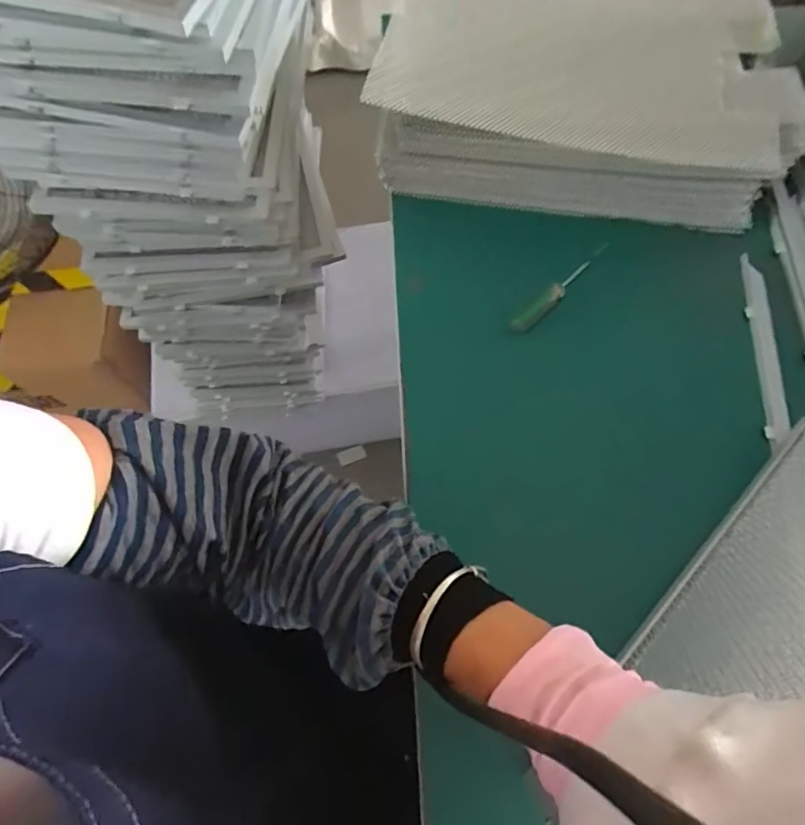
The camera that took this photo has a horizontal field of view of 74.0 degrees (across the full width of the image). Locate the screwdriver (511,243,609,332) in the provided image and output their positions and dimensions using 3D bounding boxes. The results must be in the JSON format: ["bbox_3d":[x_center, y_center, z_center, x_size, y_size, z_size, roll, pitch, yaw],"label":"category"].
[{"bbox_3d":[0.139,-0.109,0.466,0.120,0.016,0.015,-41,74,-16],"label":"screwdriver"}]

